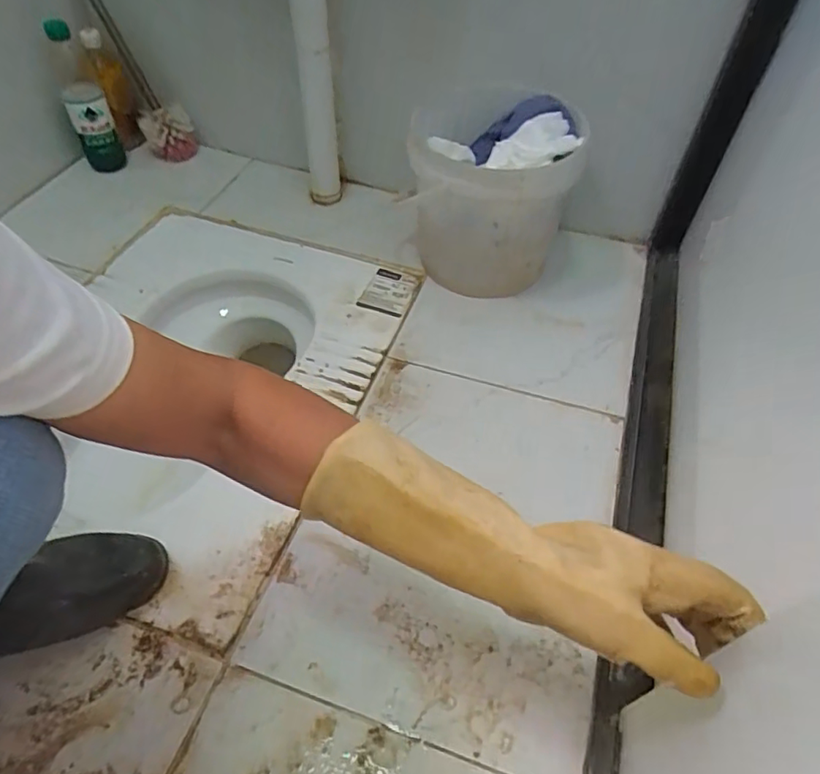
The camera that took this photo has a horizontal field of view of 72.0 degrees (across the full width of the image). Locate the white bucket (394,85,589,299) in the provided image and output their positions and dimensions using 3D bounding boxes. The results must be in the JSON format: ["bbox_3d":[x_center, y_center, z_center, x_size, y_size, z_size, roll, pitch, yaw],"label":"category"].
[{"bbox_3d":[0.122,-0.271,0.842,0.229,0.230,0.222,21,52,17],"label":"white bucket"}]

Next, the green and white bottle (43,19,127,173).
[{"bbox_3d":[-0.567,-0.469,1.016,0.067,0.145,0.055,-20,53,-18],"label":"green and white bottle"}]

